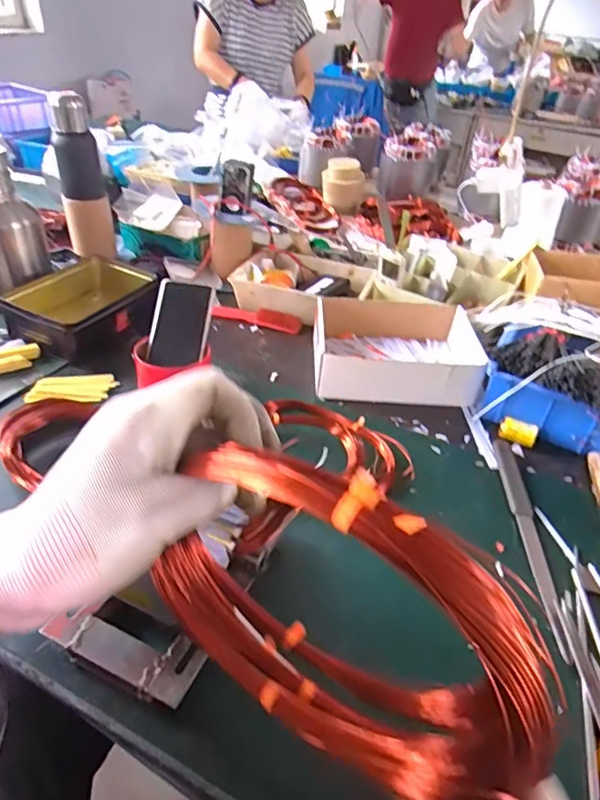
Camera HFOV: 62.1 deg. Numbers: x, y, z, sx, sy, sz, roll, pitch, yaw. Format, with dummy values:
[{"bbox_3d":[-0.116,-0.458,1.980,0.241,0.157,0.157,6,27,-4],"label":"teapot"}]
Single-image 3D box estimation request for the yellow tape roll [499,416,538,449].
[{"bbox_3d":[0.299,0.044,0.684,0.047,0.027,0.023,17,40,14],"label":"yellow tape roll"}]

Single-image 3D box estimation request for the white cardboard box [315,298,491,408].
[{"bbox_3d":[0.163,-0.078,0.790,0.272,0.080,0.199,5,39,0],"label":"white cardboard box"}]

